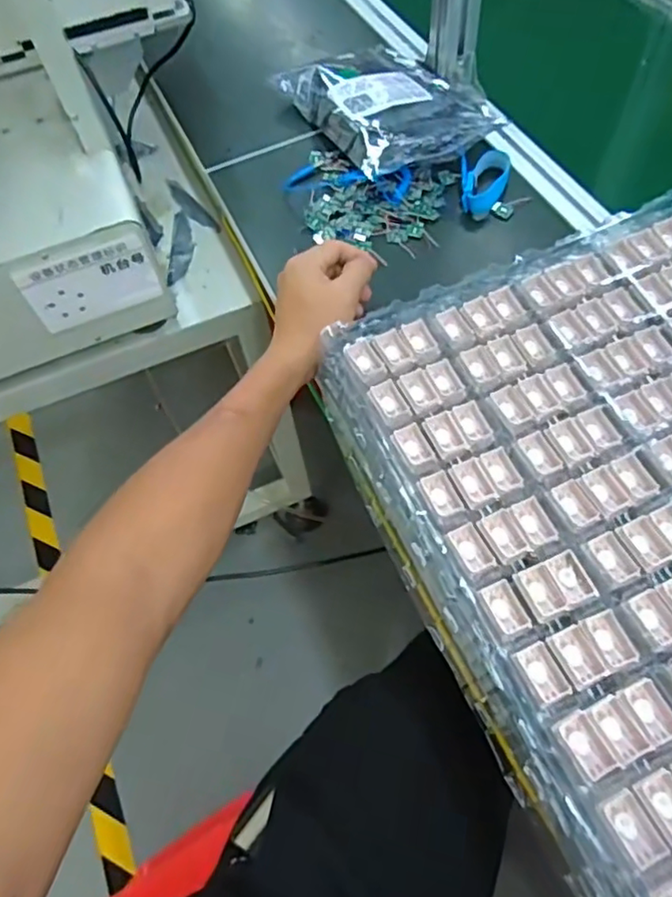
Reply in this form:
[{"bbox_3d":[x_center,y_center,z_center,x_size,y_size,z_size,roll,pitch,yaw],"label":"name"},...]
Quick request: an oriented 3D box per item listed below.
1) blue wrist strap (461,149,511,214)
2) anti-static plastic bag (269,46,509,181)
[{"bbox_3d":[0.155,-0.277,0.632,0.050,0.020,0.076,2,61,5],"label":"blue wrist strap"},{"bbox_3d":[0.064,-0.408,0.701,0.194,0.039,0.258,-27,62,-11],"label":"anti-static plastic bag"}]

